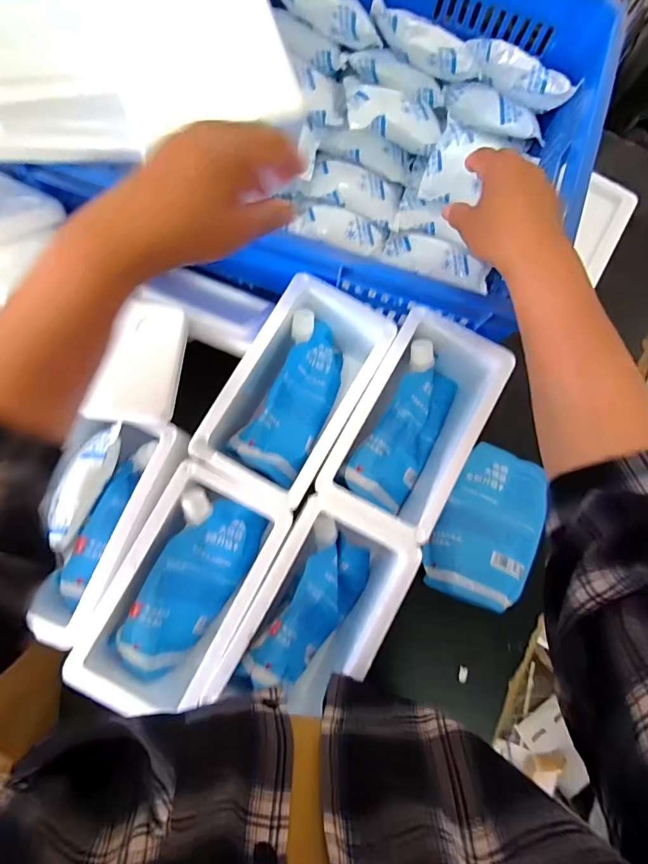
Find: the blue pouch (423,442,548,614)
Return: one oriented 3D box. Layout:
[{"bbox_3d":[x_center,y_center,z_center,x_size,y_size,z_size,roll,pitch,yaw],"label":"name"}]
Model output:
[{"bbox_3d":[0.211,0.117,0.531,0.113,0.037,0.197,26,81,1],"label":"blue pouch"}]

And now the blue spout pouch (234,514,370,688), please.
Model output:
[{"bbox_3d":[-0.010,0.194,0.470,0.034,0.121,0.173,11,59,40],"label":"blue spout pouch"}]

